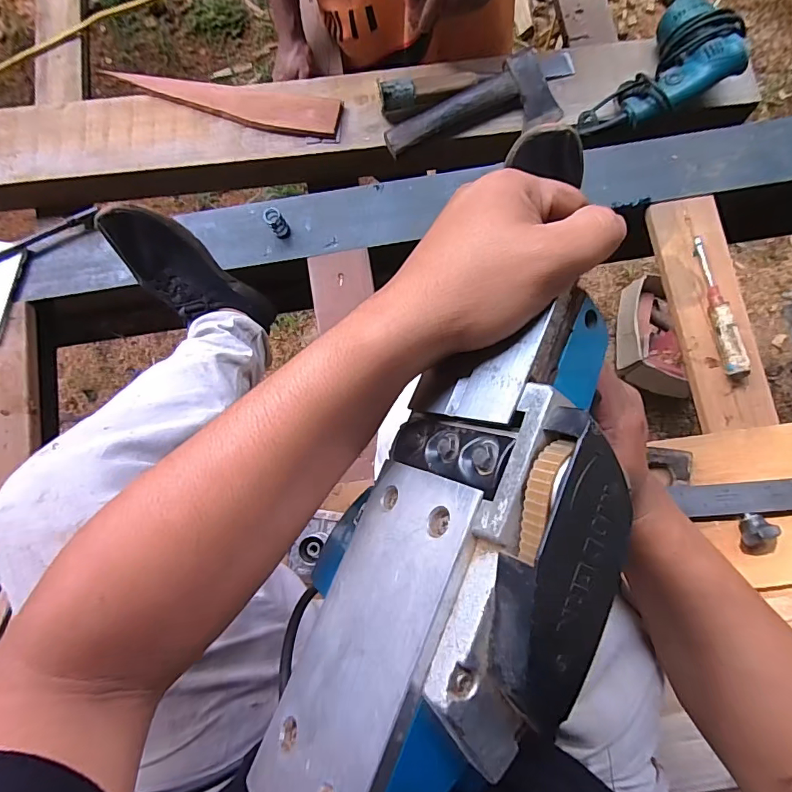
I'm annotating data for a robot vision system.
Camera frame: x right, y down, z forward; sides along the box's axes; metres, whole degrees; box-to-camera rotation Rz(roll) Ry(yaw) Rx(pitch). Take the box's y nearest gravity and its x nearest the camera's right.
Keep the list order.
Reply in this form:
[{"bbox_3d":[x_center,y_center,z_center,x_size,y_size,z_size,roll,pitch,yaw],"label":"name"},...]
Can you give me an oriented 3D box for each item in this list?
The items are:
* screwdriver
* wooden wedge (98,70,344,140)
[{"bbox_3d":[0.433,-0.122,0.603,0.023,0.029,0.196,-5,80,1],"label":"screwdriver"},{"bbox_3d":[-0.285,-0.497,0.762,0.398,0.014,0.073,13,81,4],"label":"wooden wedge"}]

